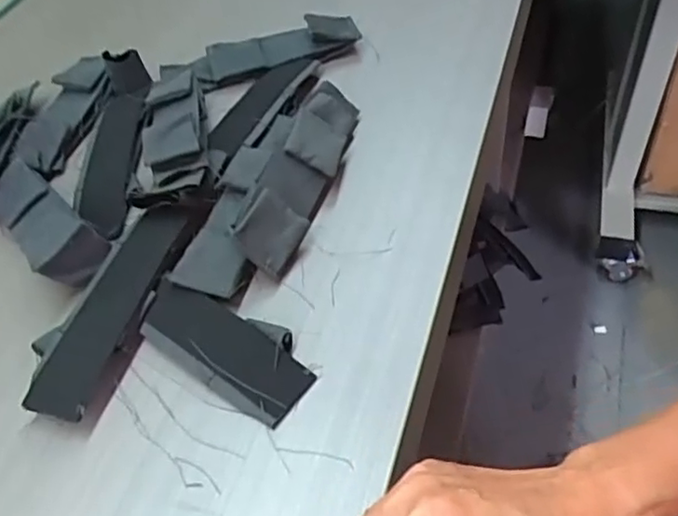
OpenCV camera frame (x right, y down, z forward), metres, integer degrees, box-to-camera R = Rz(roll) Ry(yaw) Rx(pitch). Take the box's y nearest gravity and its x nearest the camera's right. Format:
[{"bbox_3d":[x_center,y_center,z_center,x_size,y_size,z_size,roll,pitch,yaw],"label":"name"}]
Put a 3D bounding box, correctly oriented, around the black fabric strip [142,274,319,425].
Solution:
[{"bbox_3d":[-0.075,0.056,0.412,0.124,0.015,0.053,27,57,24],"label":"black fabric strip"}]

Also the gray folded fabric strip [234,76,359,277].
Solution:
[{"bbox_3d":[-0.025,-0.073,0.494,0.051,0.016,0.188,40,52,-19],"label":"gray folded fabric strip"}]

